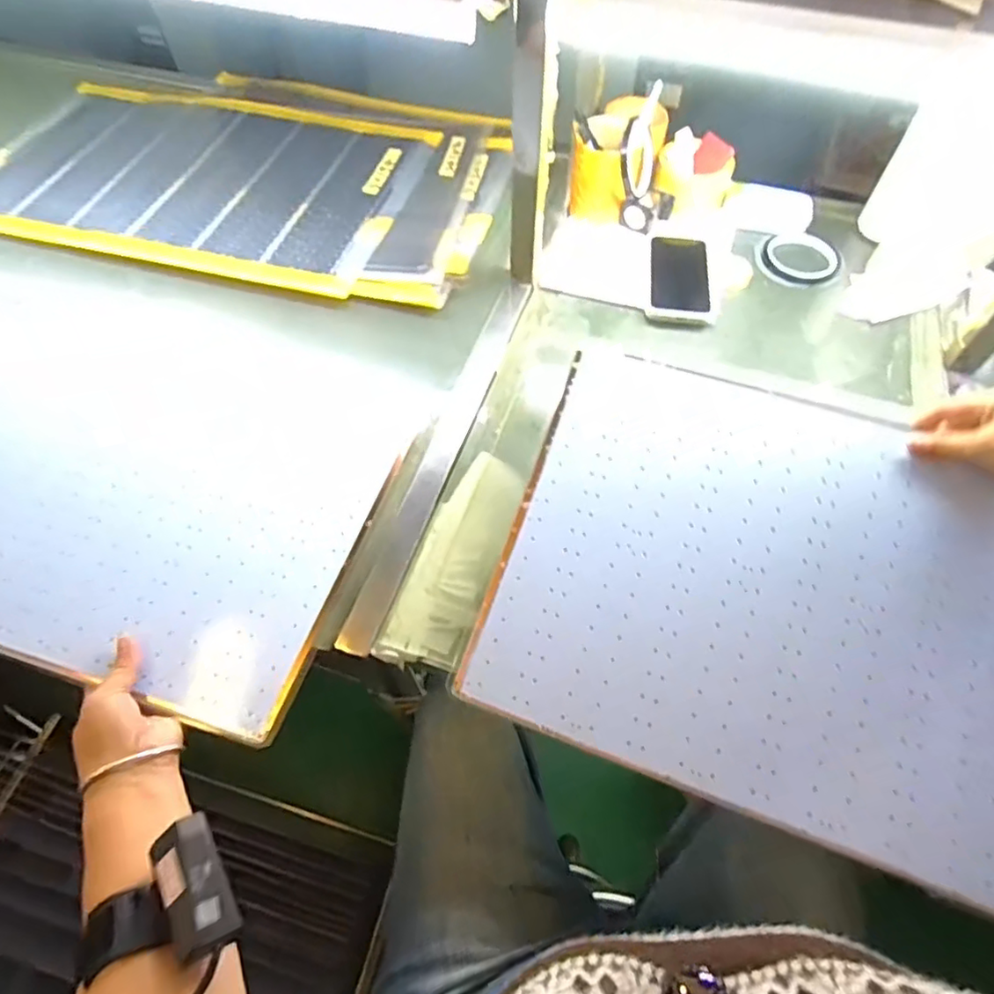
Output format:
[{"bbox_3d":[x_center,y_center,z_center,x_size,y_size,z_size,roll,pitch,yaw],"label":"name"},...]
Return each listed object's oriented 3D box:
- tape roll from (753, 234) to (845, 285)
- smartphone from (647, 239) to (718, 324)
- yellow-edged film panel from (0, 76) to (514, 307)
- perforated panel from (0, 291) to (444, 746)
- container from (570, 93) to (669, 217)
[{"bbox_3d":[0.379,-0.298,0.747,0.101,0.011,0.088,-1,61,-1],"label":"tape roll"},{"bbox_3d":[0.225,-0.268,0.720,0.078,0.020,0.160,9,61,5],"label":"smartphone"},{"bbox_3d":[-0.362,-0.462,0.832,0.737,0.014,0.434,9,61,5],"label":"yellow-edged film panel"},{"bbox_3d":[-0.385,-0.044,0.595,0.556,0.011,0.393,15,58,9],"label":"perforated panel"},{"bbox_3d":[0.158,-0.437,0.769,0.086,0.102,0.142,28,64,15],"label":"container"}]

